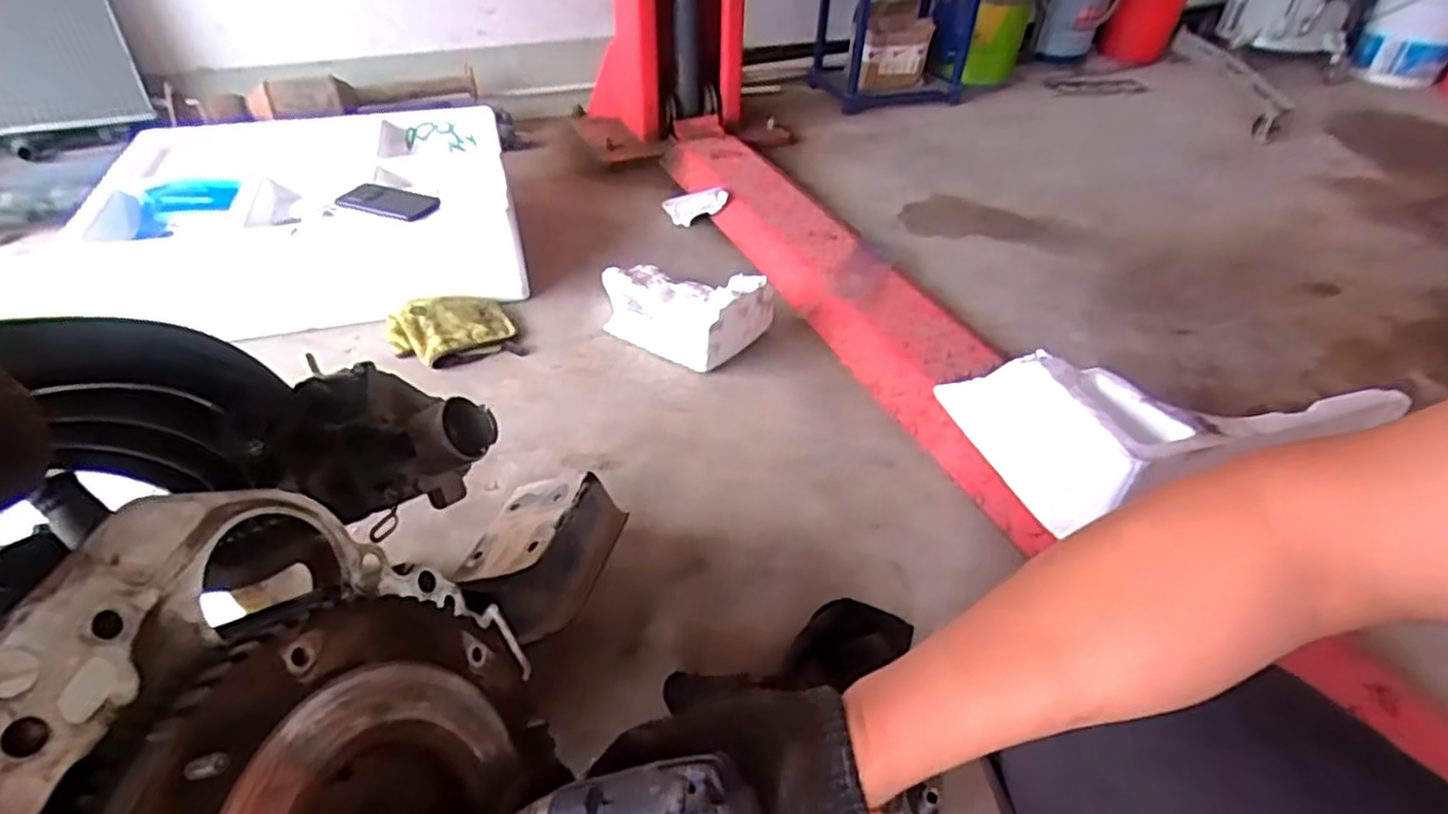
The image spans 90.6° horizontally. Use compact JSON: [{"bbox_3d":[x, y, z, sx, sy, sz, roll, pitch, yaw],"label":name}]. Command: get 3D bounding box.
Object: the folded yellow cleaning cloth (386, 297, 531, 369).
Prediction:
[{"bbox_3d":[-0.456,-0.129,1.215,0.200,0.040,0.162,-21,46,-26],"label":"folded yellow cleaning cloth"}]

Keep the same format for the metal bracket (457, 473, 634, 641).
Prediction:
[{"bbox_3d":[-0.210,0.150,0.763,0.148,0.076,0.209,11,41,10],"label":"metal bracket"}]

